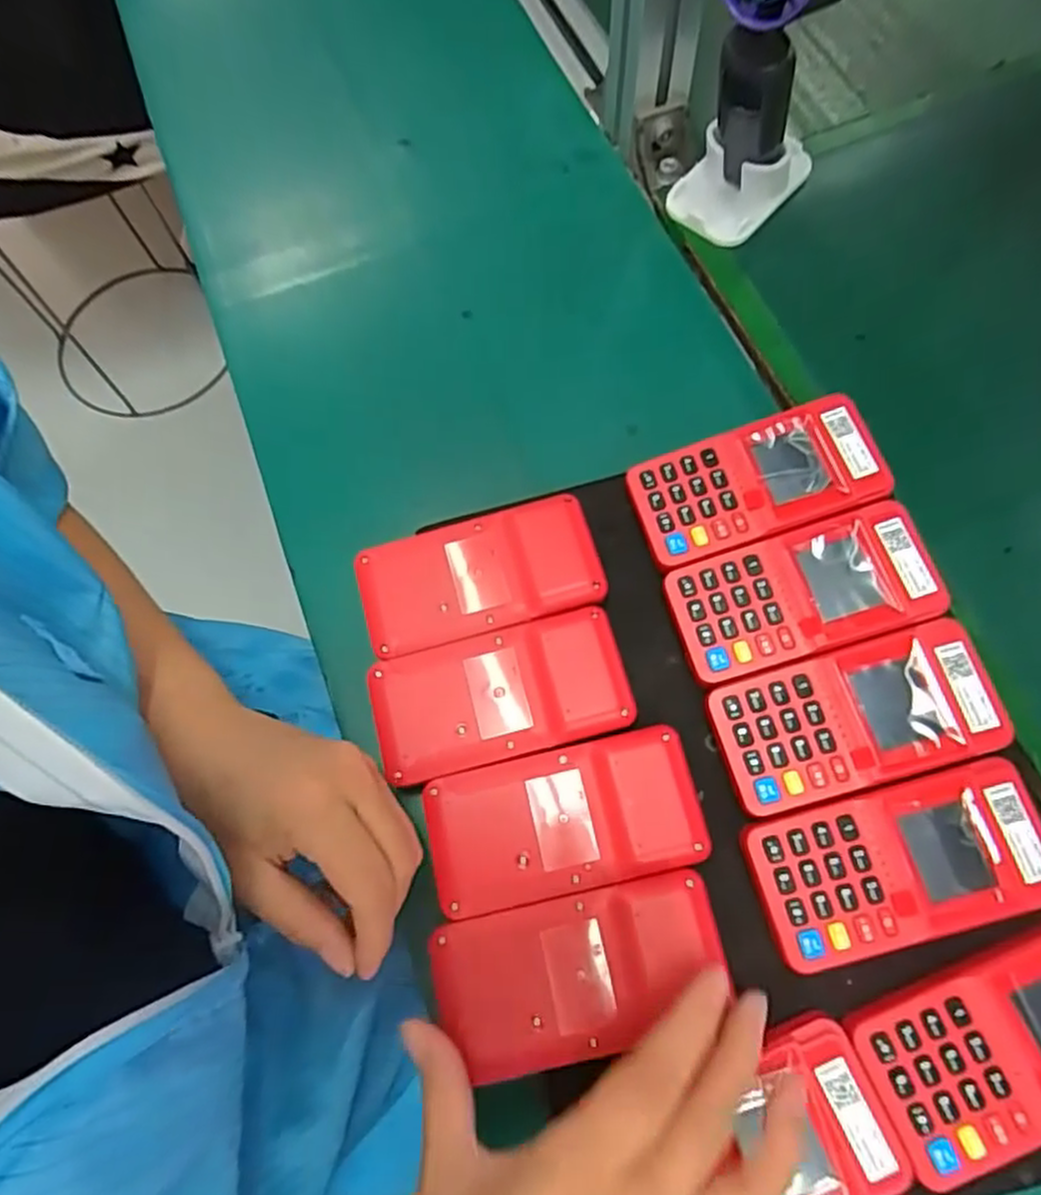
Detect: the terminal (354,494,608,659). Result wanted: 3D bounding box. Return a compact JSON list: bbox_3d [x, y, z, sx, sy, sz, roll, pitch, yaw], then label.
[{"bbox_3d":[-0.021,-0.011,0.360,0.119,0.014,0.060,-16,70,-3],"label":"terminal"}]

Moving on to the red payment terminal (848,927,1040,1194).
[{"bbox_3d":[0.197,0.177,0.282,0.121,0.024,0.064,-22,71,-5],"label":"red payment terminal"}]

